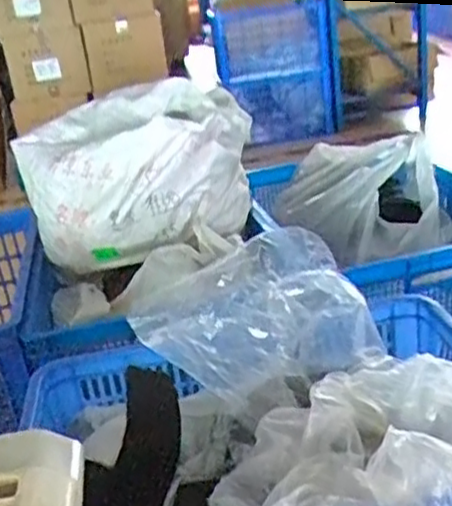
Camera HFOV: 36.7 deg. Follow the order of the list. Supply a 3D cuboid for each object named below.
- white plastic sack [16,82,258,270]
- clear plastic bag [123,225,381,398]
[{"bbox_3d":[-0.198,-0.183,1.540,0.482,0.324,0.291,-10,24,-6],"label":"white plastic sack"},{"bbox_3d":[0.033,0.081,0.950,0.316,0.153,0.188,-12,24,-11],"label":"clear plastic bag"}]

